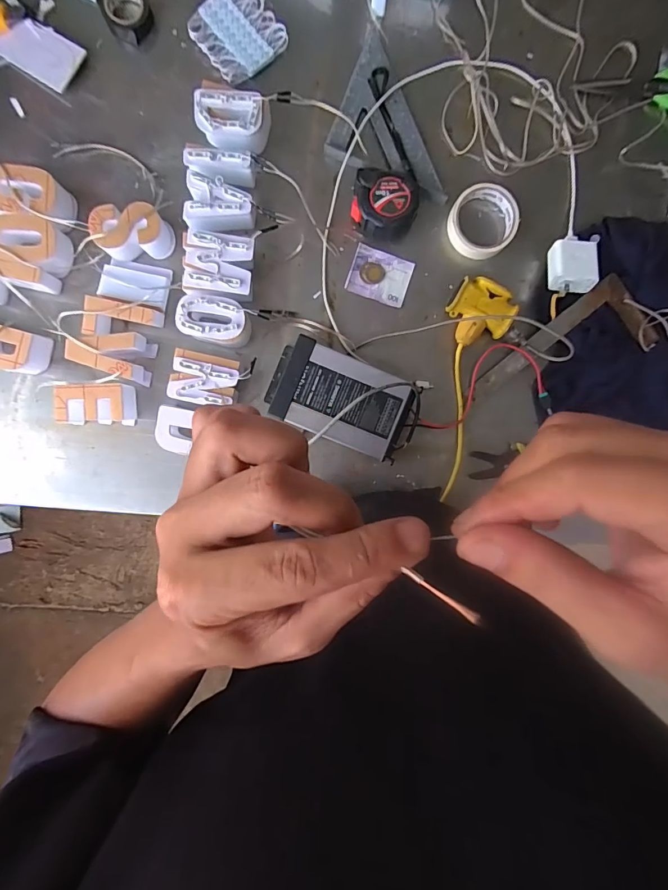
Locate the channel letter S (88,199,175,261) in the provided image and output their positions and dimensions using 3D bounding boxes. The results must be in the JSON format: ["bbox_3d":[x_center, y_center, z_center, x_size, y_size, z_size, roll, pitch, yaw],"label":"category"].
[{"bbox_3d":[-0.255,-0.270,0.542,0.095,0.052,0.058,-11,93,-1],"label":"channel letter S"}]

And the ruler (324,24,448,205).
[{"bbox_3d":[0.049,-0.426,0.566,0.127,0.022,0.235,-22,93,-1],"label":"ruler"}]

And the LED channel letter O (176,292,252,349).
[{"bbox_3d":[-0.154,-0.158,0.547,0.089,0.049,0.060,12,92,-2],"label":"LED channel letter O"}]

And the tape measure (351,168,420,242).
[{"bbox_3d":[0.068,-0.320,0.558,0.088,0.035,0.085,5,92,-2],"label":"tape measure"}]

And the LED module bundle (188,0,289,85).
[{"bbox_3d":[-0.127,-0.541,0.551,0.099,0.009,0.101,-40,93,0],"label":"LED module bundle"}]

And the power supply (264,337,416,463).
[{"bbox_3d":[0.010,-0.058,0.559,0.194,0.050,0.111,23,92,-5],"label":"power supply"}]

